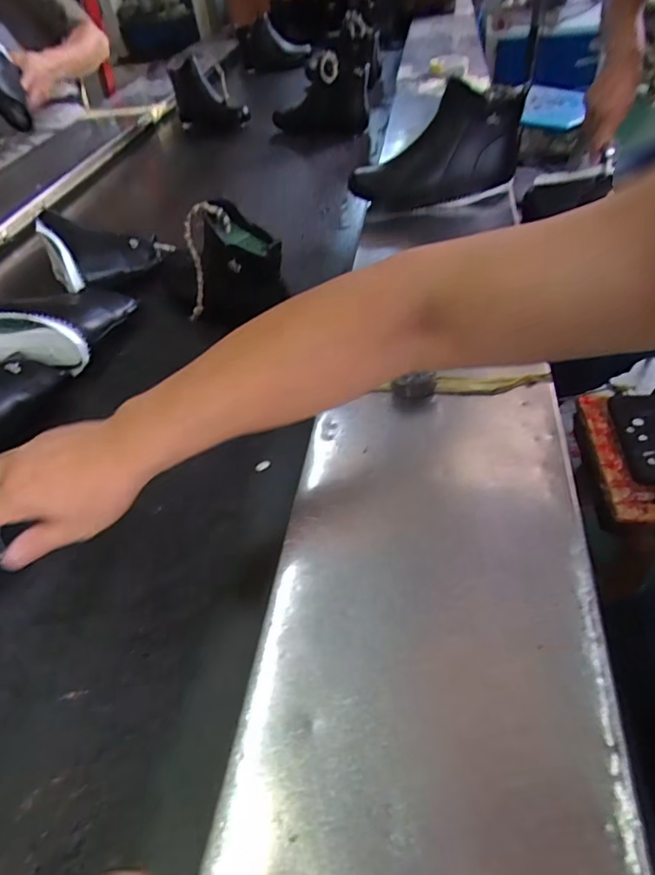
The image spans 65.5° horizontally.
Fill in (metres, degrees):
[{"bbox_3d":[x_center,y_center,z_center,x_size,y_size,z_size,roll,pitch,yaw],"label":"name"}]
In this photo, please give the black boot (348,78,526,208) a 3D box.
[{"bbox_3d":[0.169,-0.462,0.813,0.257,0.148,0.089,5,46,12],"label":"black boot"}]

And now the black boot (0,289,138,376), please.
[{"bbox_3d":[-0.400,-0.162,0.689,0.225,0.077,0.158,5,46,12],"label":"black boot"}]

